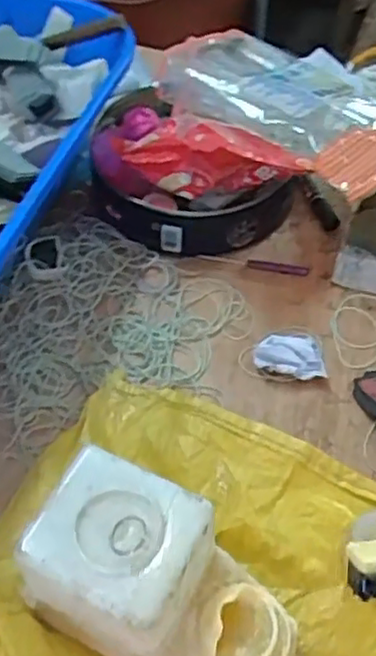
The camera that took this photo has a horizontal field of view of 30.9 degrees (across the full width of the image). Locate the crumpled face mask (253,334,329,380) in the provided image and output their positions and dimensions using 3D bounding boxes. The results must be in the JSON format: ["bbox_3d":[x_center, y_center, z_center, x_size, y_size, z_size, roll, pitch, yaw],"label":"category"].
[{"bbox_3d":[0.105,0.029,0.703,0.072,0.029,0.040,4,49,4],"label":"crumpled face mask"}]

